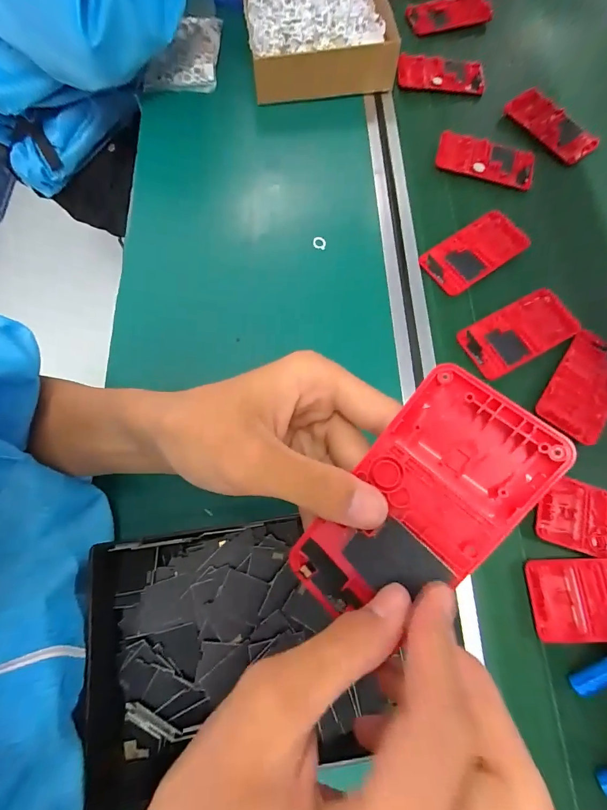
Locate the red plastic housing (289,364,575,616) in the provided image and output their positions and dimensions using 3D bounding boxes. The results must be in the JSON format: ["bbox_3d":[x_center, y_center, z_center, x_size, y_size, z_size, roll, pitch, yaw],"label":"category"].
[{"bbox_3d":[0.046,0.046,0.160,0.060,0.012,0.120,42,103,23],"label":"red plastic housing"}]

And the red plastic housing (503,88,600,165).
[{"bbox_3d":[0.332,-0.376,0.500,0.059,0.011,0.120,-30,75,-11],"label":"red plastic housing"}]

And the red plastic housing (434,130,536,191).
[{"bbox_3d":[0.234,-0.316,0.480,0.123,0.011,0.060,21,72,5],"label":"red plastic housing"}]

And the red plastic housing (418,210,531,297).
[{"bbox_3d":[0.199,-0.178,0.431,0.122,0.013,0.058,-33,76,-12],"label":"red plastic housing"}]

